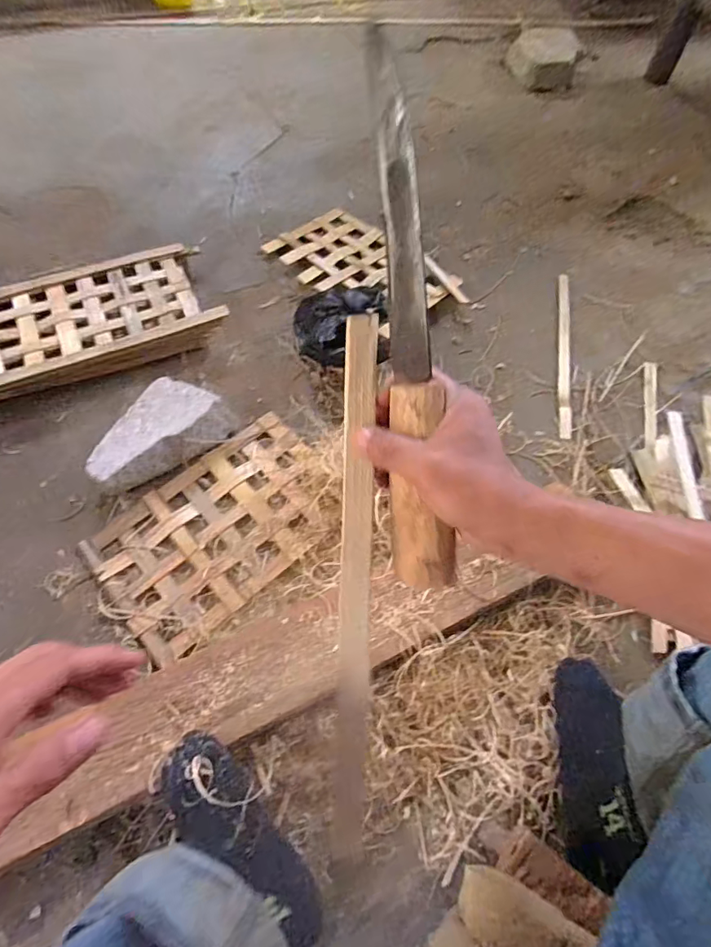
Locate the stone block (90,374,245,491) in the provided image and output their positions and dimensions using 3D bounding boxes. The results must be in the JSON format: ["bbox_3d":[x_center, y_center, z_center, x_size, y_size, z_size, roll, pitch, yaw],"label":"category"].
[{"bbox_3d":[-0.310,-0.068,0.770,0.221,0.058,0.122,-36,70,-19],"label":"stone block"}]

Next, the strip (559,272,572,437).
[{"bbox_3d":[0.395,-0.232,0.932,0.019,0.009,0.401,11,63,2],"label":"strip"}]

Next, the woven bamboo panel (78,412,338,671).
[{"bbox_3d":[-0.195,0.075,0.724,0.346,0.019,0.224,-39,71,-20],"label":"woven bamboo panel"}]

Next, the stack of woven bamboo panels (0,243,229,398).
[{"bbox_3d":[-0.475,-0.273,0.893,0.439,0.056,0.256,-21,66,-14],"label":"stack of woven bamboo panels"}]

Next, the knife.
[{"bbox_3d":[0.031,-0.082,0.299,0.034,0.031,0.310,-6,99,-7],"label":"knife"}]

